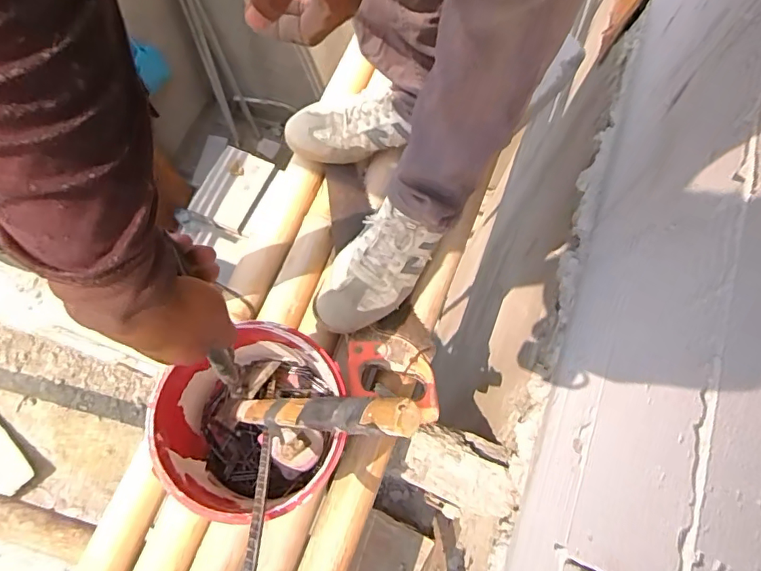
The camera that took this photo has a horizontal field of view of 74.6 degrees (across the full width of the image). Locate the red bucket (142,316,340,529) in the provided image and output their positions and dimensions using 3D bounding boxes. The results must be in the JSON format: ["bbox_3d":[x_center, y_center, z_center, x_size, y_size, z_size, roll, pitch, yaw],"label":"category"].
[{"bbox_3d":[-0.130,0.156,0.568,0.180,0.192,0.182,1,70,-3],"label":"red bucket"}]

